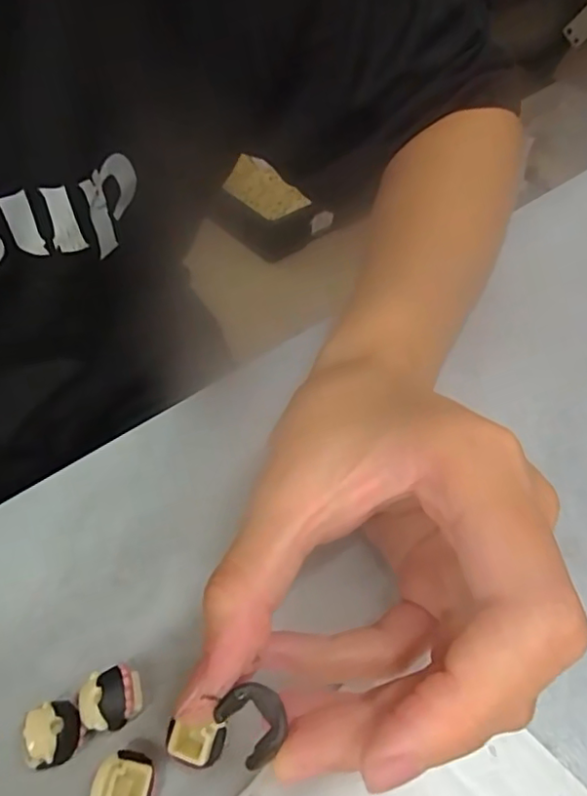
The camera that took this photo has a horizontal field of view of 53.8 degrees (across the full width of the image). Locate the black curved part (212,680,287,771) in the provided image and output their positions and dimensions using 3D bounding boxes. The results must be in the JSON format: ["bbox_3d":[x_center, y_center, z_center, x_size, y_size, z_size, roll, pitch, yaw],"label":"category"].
[{"bbox_3d":[-0.008,0.066,0.119,0.012,0.004,0.014,-32,54,-24],"label":"black curved part"}]

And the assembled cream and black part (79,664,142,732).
[{"bbox_3d":[-0.051,0.087,0.167,0.017,0.014,0.015,-12,51,-11],"label":"assembled cream and black part"}]

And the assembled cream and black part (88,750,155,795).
[{"bbox_3d":[-0.044,0.104,0.153,0.015,0.014,0.016,0,49,0],"label":"assembled cream and black part"}]

